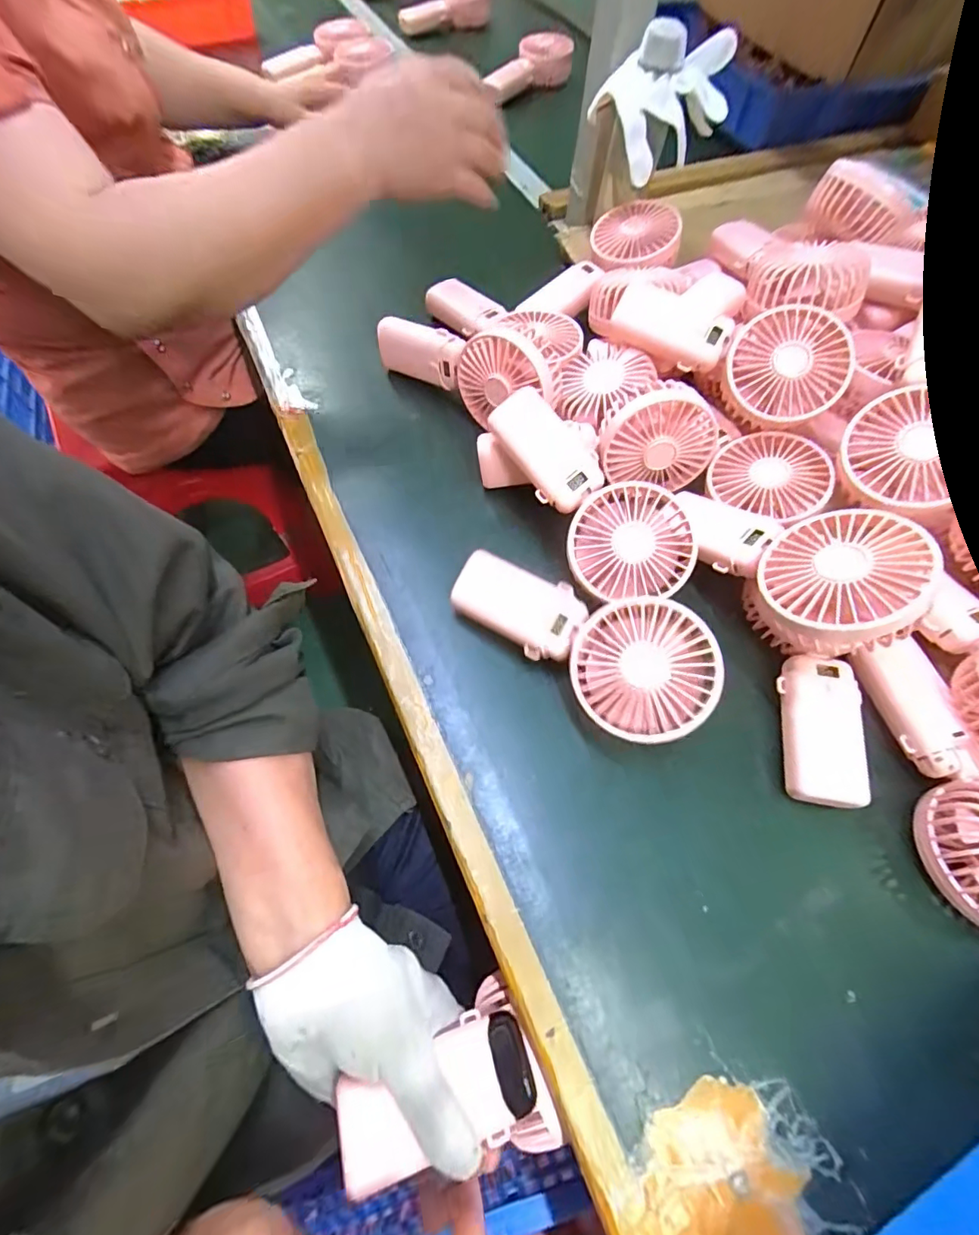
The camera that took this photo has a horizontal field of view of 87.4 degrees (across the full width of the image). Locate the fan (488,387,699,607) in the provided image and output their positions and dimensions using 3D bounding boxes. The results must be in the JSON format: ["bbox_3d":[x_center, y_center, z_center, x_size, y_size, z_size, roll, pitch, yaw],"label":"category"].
[{"bbox_3d":[0.077,-0.094,0.371,0.083,0.030,0.183,-23,66,-13],"label":"fan"}]

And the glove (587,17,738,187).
[{"bbox_3d":[0.158,-0.466,0.460,0.113,0.080,0.081,-23,66,-13],"label":"glove"}]

